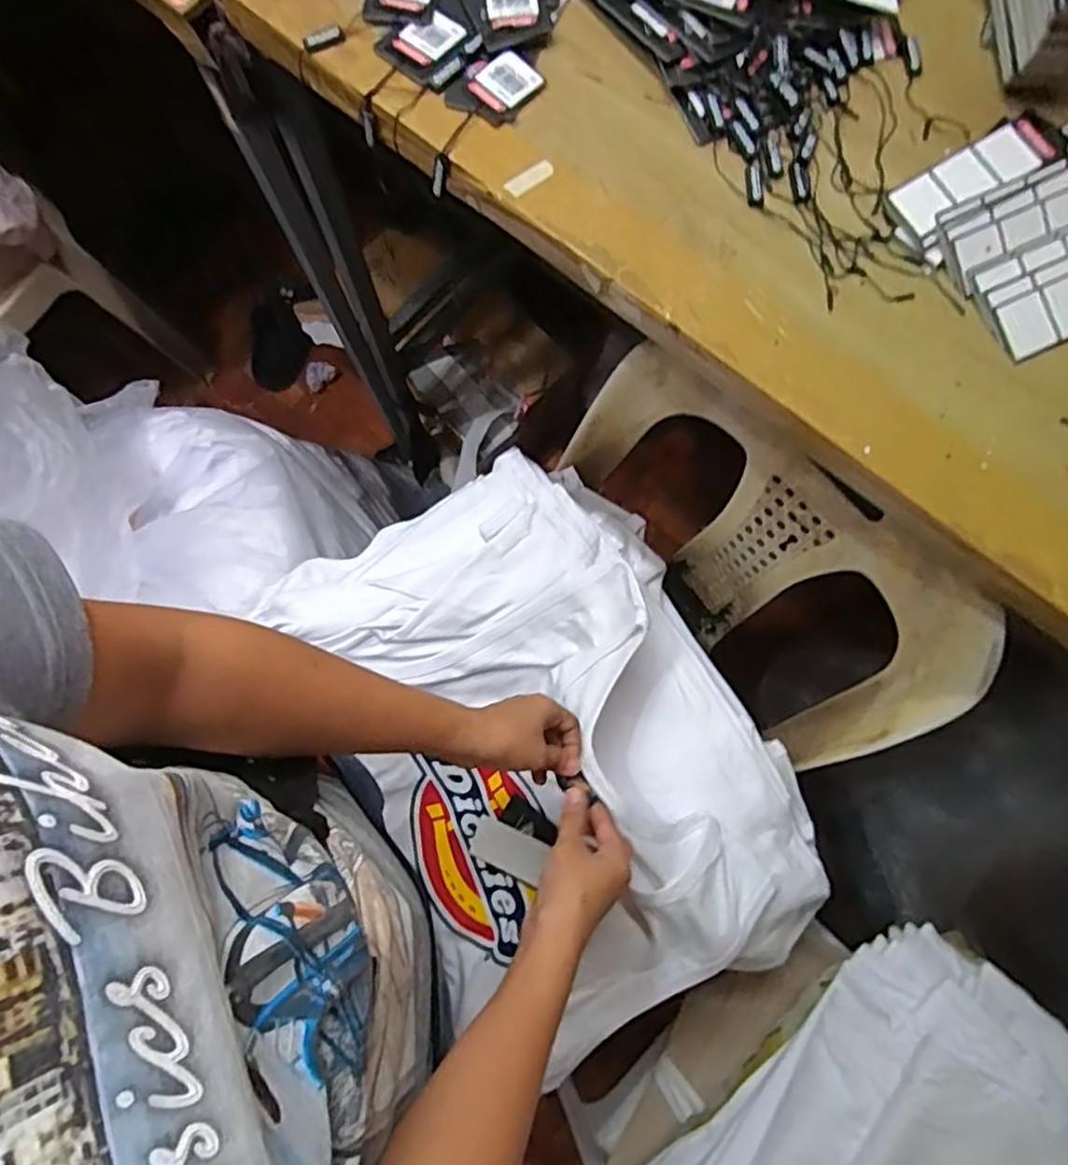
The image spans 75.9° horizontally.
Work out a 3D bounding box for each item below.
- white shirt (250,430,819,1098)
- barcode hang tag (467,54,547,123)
[{"bbox_3d":[0.021,0.140,0.620,0.342,0.136,0.491,-21,79,-5],"label":"white shirt"},{"bbox_3d":[-0.020,-0.335,0.460,0.039,0.004,0.042,40,81,8],"label":"barcode hang tag"}]

